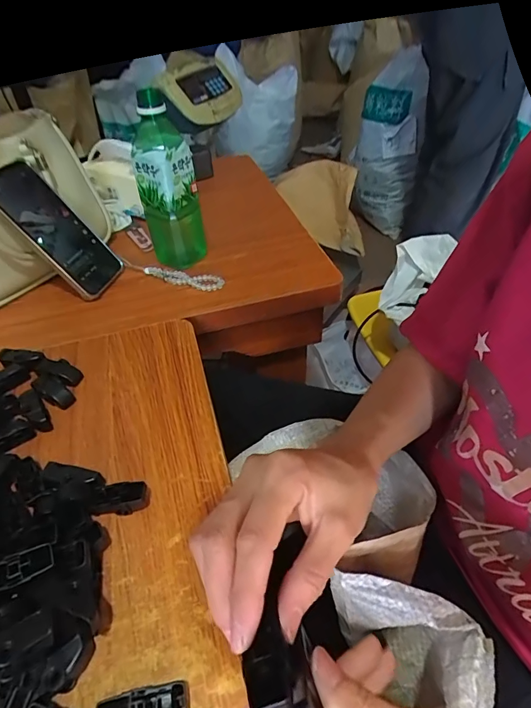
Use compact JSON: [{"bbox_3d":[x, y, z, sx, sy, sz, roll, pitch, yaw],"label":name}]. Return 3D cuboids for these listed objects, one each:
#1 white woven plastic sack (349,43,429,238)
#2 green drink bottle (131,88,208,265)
[{"bbox_3d":[0.433,-0.712,1.476,0.242,0.534,0.094,10,46,13],"label":"white woven plastic sack"},{"bbox_3d":[-0.121,-0.207,0.523,0.074,0.201,0.070,-12,45,-9],"label":"green drink bottle"}]

